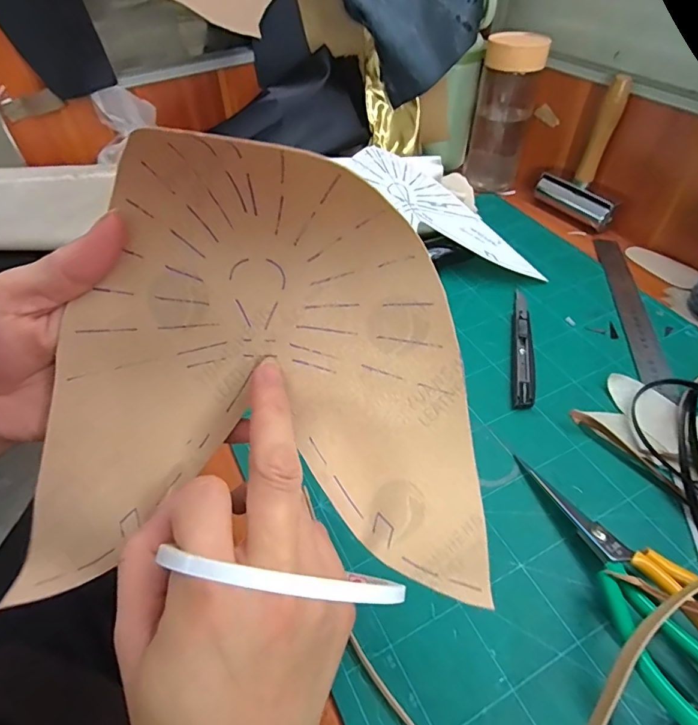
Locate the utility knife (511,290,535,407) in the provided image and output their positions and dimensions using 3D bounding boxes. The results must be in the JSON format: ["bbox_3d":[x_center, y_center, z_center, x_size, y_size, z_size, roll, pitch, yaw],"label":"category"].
[{"bbox_3d":[0.165,-0.017,0.440,0.020,0.008,0.154,8,48,10],"label":"utility knife"}]

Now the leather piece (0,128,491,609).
[{"bbox_3d":[-0.038,0.014,0.197,0.208,0.189,0.046,3,8,-1],"label":"leather piece"}]

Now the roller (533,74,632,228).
[{"bbox_3d":[0.290,-0.248,0.552,0.032,0.156,0.103,-30,53,-23],"label":"roller"}]

